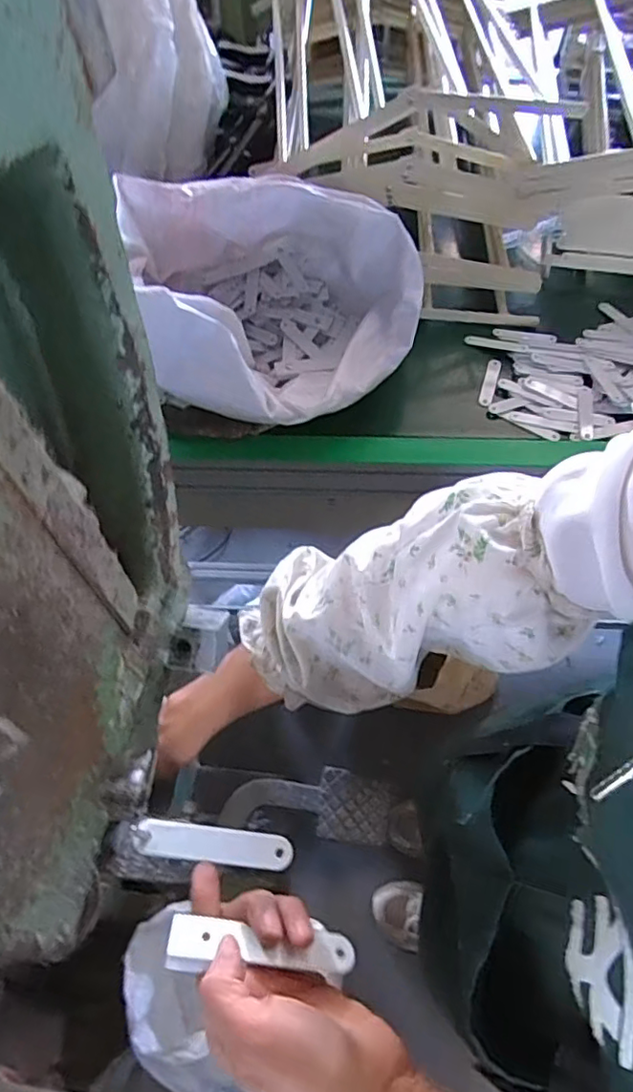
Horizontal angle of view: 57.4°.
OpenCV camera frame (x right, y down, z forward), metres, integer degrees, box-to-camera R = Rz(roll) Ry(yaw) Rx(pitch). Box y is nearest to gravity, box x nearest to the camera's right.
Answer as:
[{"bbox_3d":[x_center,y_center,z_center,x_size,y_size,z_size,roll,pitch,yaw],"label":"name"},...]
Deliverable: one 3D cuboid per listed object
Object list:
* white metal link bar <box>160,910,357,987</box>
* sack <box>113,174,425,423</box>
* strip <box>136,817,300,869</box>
[{"bbox_3d":[-0.028,0.211,0.306,0.099,0.009,0.025,10,33,-8],"label":"white metal link bar"},{"bbox_3d":[-0.053,-0.298,0.698,0.345,0.179,0.326,7,60,6],"label":"sack"},{"bbox_3d":[-0.057,0.170,0.329,0.087,0.004,0.018,13,60,-9],"label":"strip"}]

